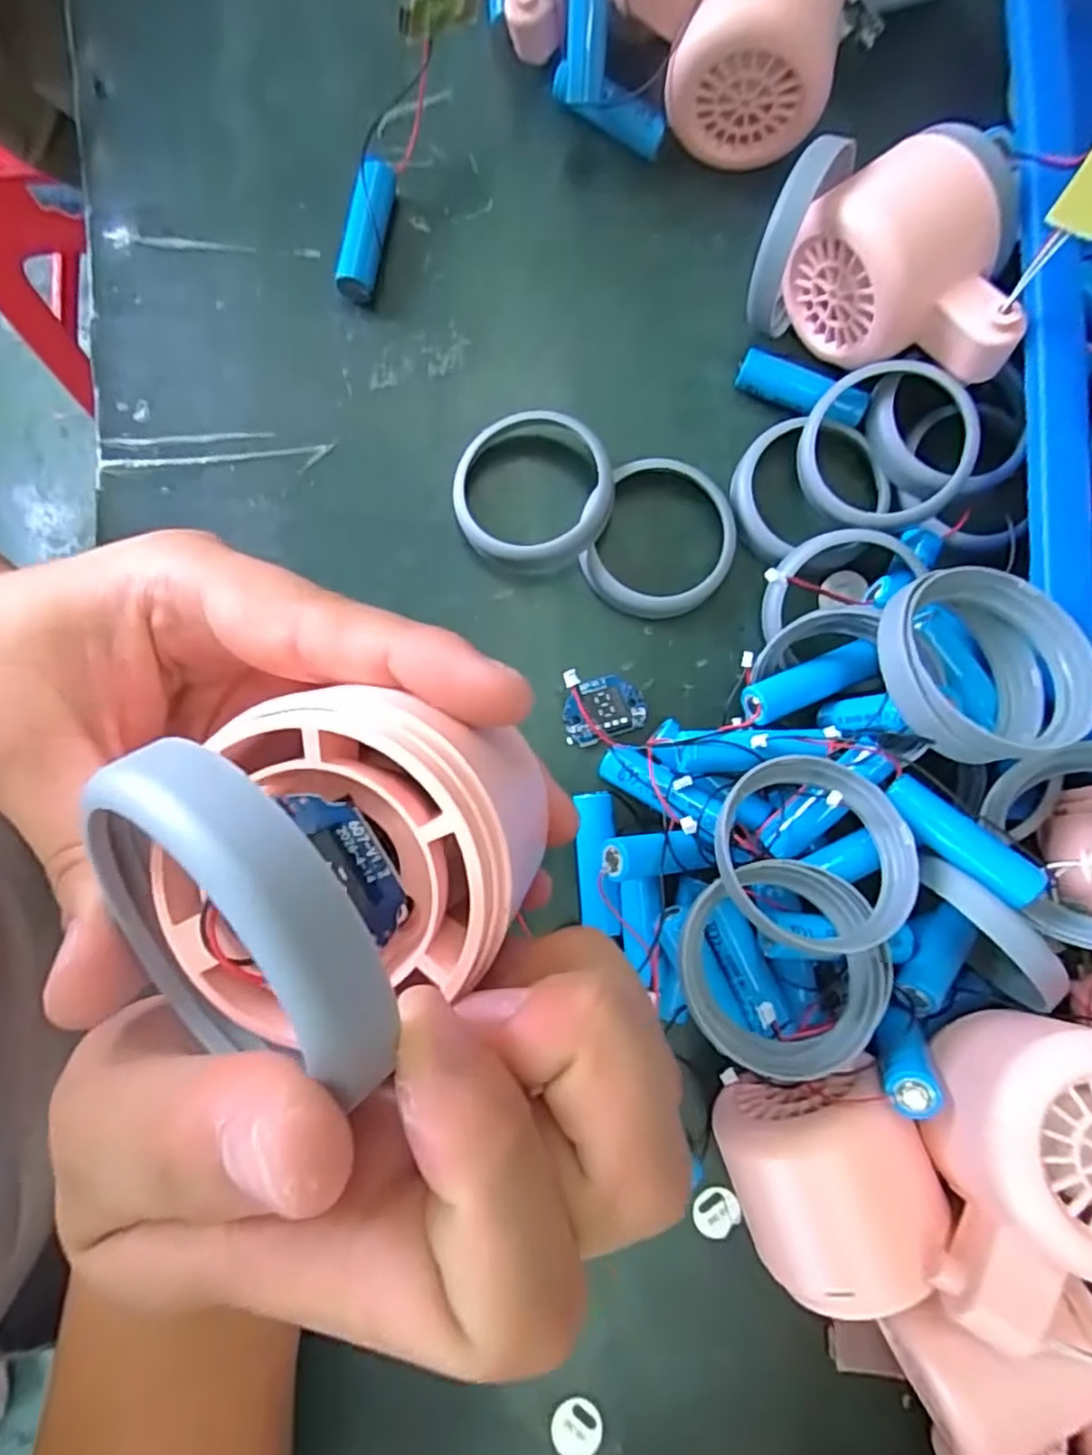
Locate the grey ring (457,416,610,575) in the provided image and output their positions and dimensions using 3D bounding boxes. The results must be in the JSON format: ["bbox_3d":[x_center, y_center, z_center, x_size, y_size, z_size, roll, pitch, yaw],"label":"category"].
[{"bbox_3d":[-0.005,-0.085,0.254,0.057,0.016,0.056,0,85,-1],"label":"grey ring"}]

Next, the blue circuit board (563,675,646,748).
[{"bbox_3d":[0.021,-0.007,0.256,0.029,0.006,0.022,-19,85,-3],"label":"blue circuit board"}]

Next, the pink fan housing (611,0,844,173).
[{"bbox_3d":[0.062,-0.246,0.255,0.074,0.063,0.046,1,85,-1],"label":"pink fan housing"}]

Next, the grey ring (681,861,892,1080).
[{"bbox_3d":[0.071,0.072,0.210,0.058,0.008,0.060,-1,78,7],"label":"grey ring"}]

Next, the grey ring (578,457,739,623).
[{"bbox_3d":[0.044,-0.070,0.262,0.051,0.013,0.058,21,85,1],"label":"grey ring"}]

